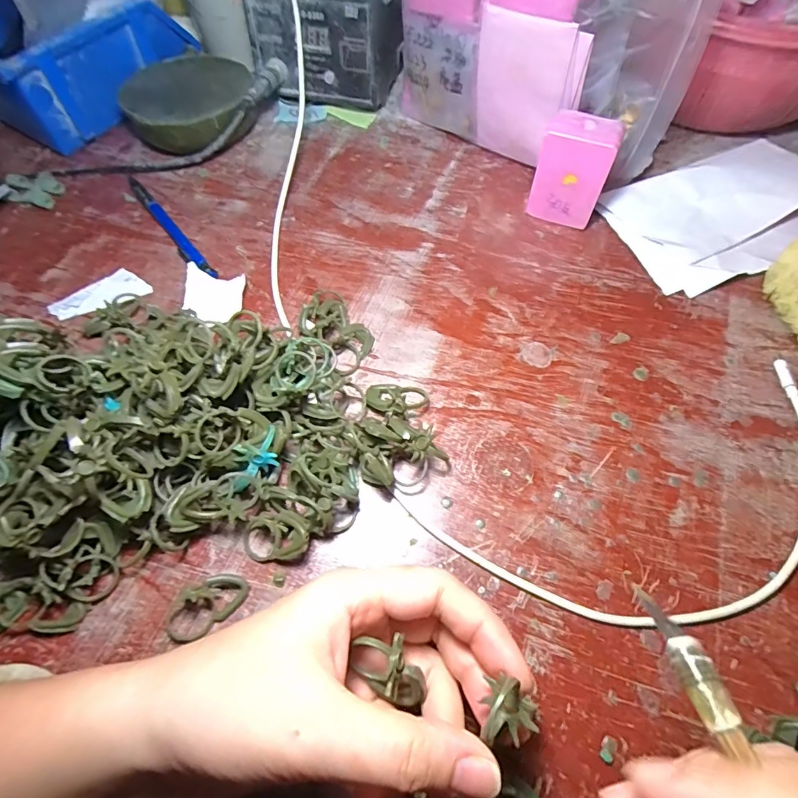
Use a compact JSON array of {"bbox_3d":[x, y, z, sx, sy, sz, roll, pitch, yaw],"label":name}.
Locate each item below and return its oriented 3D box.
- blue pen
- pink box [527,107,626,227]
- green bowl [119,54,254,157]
[{"bbox_3d":[-0.177,-0.131,0.349,0.012,0.008,0.133,-36,67,-18],"label":"blue pen"},{"bbox_3d":[0.129,-0.167,0.337,0.049,0.070,0.026,24,63,13],"label":"pink box"},{"bbox_3d":[-0.181,-0.257,0.400,0.104,0.042,0.114,0,61,0],"label":"green bowl"}]

